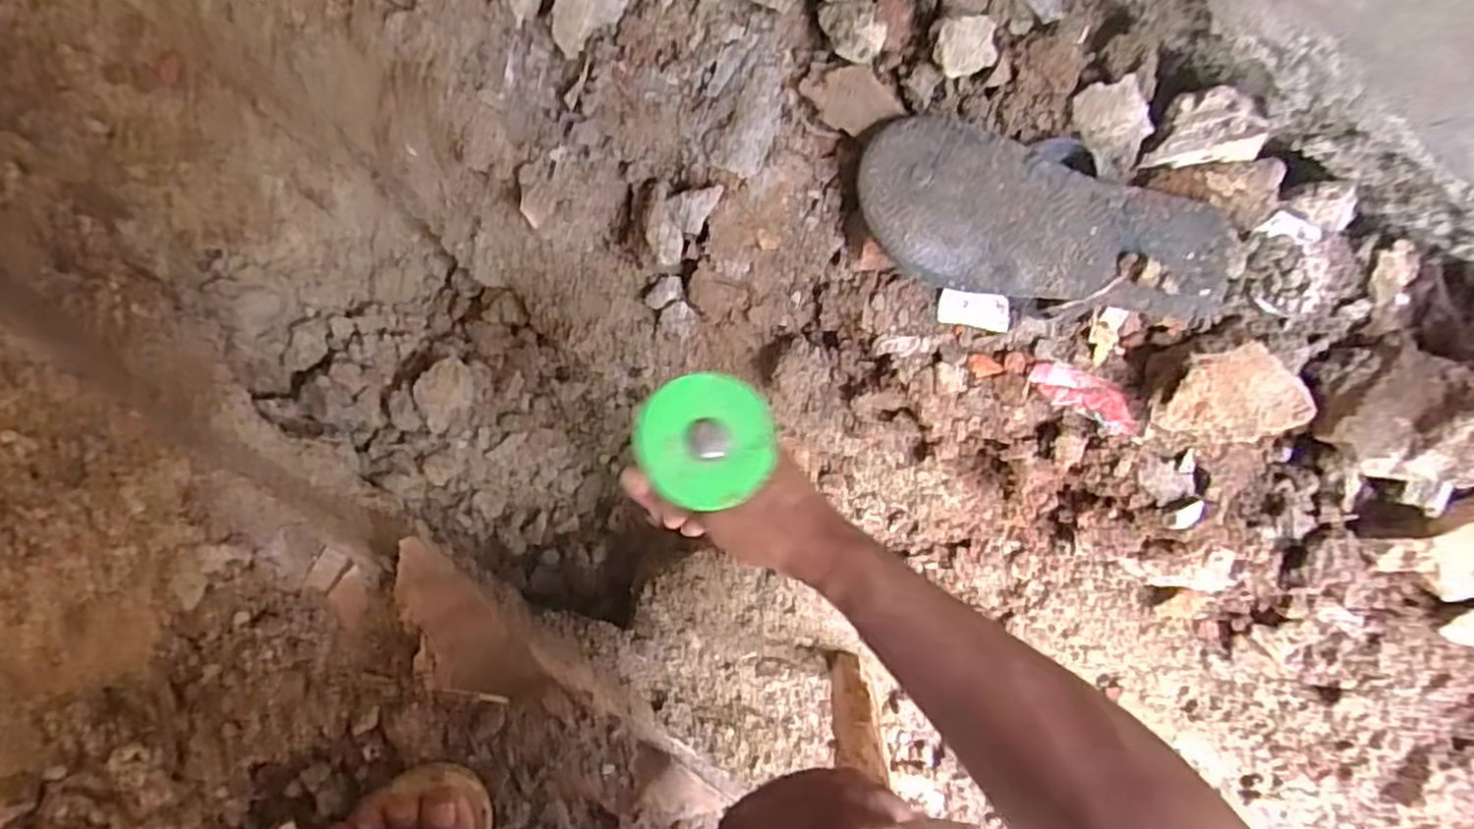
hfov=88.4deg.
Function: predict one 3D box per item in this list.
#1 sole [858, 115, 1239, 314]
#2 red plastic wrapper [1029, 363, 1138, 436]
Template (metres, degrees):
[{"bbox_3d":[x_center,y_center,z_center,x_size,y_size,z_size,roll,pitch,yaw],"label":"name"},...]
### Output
[{"bbox_3d":[0.221,-0.128,0.536,0.272,0.039,0.104,14,90,-6],"label":"sole"},{"bbox_3d":[0.259,-0.013,0.561,0.088,0.008,0.031,27,89,-6],"label":"red plastic wrapper"}]

